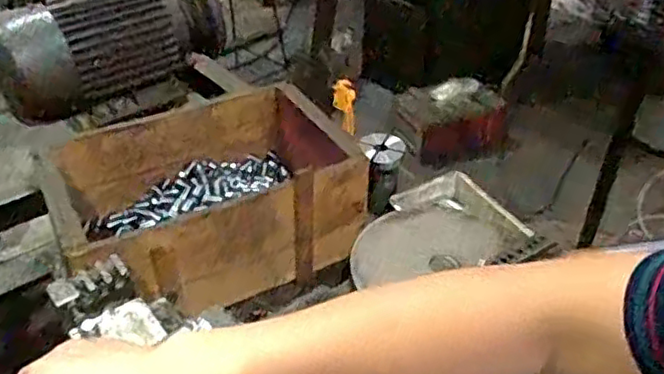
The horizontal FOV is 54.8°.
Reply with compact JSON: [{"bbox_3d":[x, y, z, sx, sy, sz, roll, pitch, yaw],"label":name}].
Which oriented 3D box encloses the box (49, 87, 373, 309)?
[{"bbox_3d":[-0.160,0.012,0.827,0.339,0.136,0.246,-20,41,-25],"label":"box"}]

